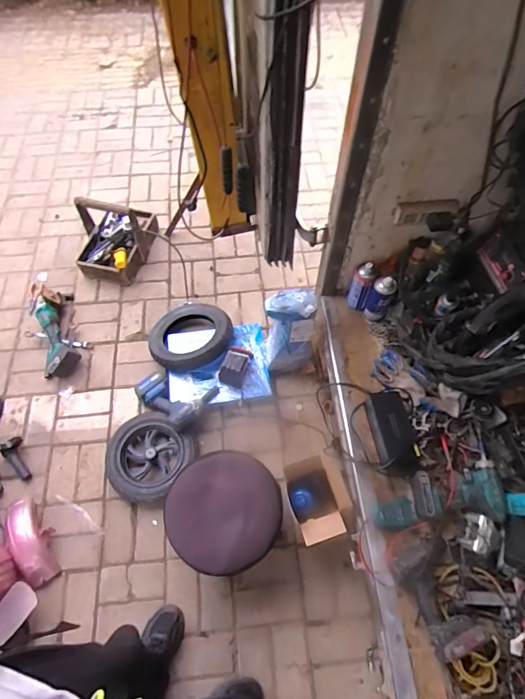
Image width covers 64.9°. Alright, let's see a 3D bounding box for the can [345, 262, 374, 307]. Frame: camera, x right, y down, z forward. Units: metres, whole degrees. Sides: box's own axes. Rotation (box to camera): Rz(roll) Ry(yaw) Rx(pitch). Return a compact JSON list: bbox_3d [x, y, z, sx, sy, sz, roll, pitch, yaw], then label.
[{"bbox_3d":[0.295,-0.179,1.251,0.058,0.182,0.056,0,60,0],"label":"can"}]

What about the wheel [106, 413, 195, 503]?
[{"bbox_3d":[-0.389,0.350,1.368,0.261,0.054,0.268,0,60,0],"label":"wheel"}]

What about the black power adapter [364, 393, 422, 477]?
[{"bbox_3d":[0.344,0.202,1.071,0.098,0.051,0.229,-10,61,-6],"label":"black power adapter"}]

